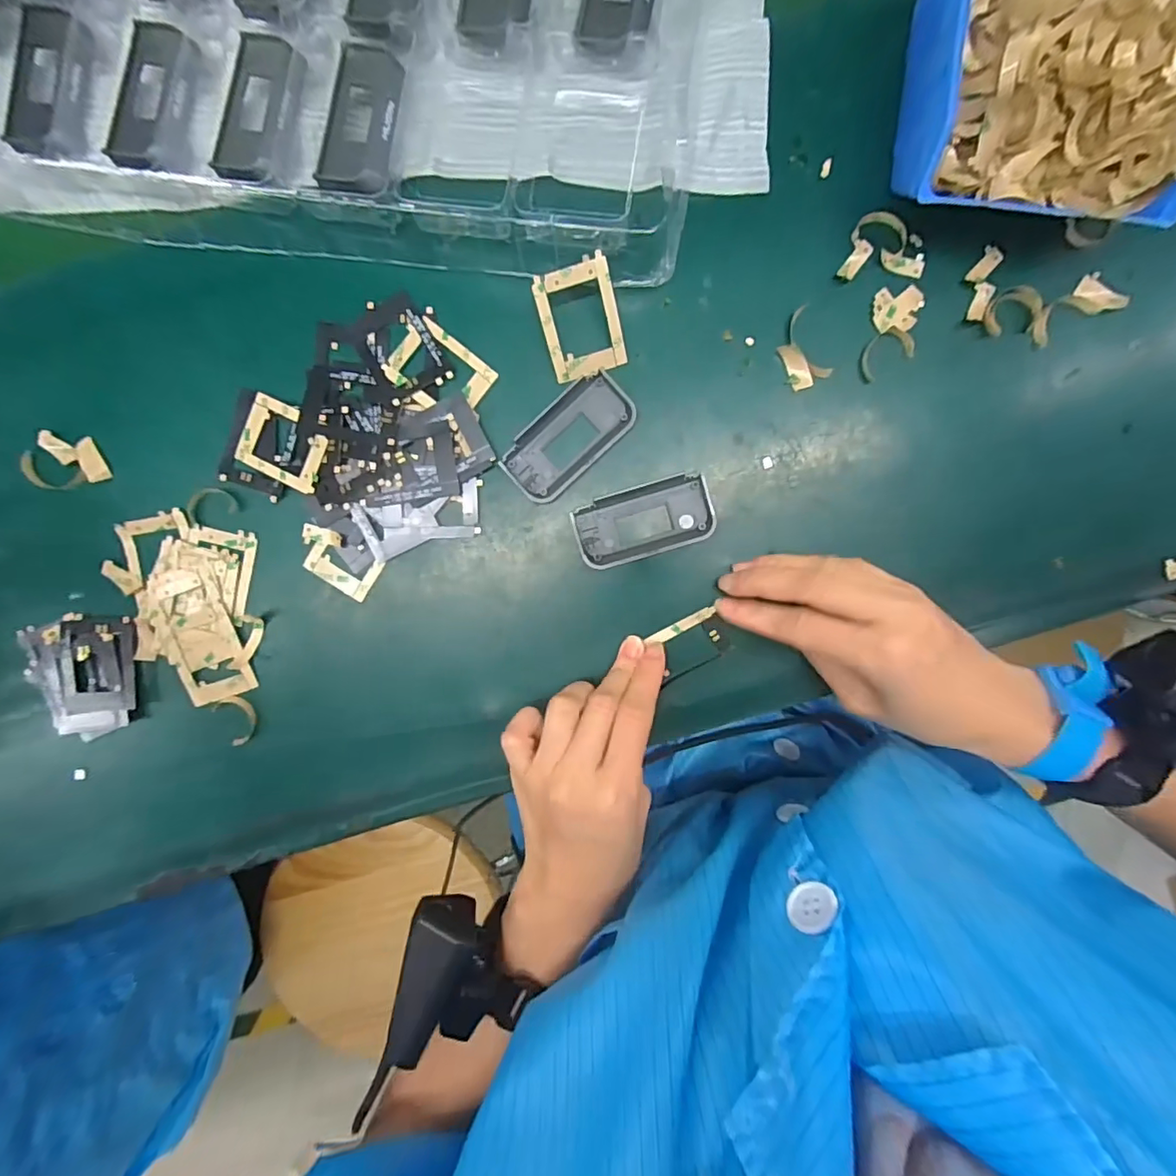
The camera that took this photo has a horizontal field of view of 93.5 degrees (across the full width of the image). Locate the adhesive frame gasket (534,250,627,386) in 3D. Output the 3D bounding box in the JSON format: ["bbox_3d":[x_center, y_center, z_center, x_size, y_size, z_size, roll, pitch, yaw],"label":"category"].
[{"bbox_3d":[-0.003,-0.140,0.290,0.040,0.005,0.054,-15,121,4],"label":"adhesive frame gasket"}]

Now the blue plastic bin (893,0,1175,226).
[{"bbox_3d":[0.220,-0.246,0.257,0.125,0.069,0.137,8,95,0],"label":"blue plastic bin"}]

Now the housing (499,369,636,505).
[{"bbox_3d":[-0.011,-0.082,0.305,0.076,0.006,0.038,-43,93,4],"label":"housing"}]

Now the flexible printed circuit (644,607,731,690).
[{"bbox_3d":[0.058,0.033,0.314,0.044,0.007,0.030,-29,100,4],"label":"flexible printed circuit"}]

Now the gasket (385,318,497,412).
[{"bbox_3d":[-0.083,-0.117,0.305,0.053,0.004,0.045,37,88,-2],"label":"gasket"}]

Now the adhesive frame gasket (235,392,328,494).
[{"bbox_3d":[-0.168,-0.080,0.306,0.052,0.004,0.039,25,96,9],"label":"adhesive frame gasket"}]

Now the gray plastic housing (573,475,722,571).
[{"bbox_3d":[0.031,-0.037,0.307,0.075,0.010,0.038,-16,95,2],"label":"gray plastic housing"}]

